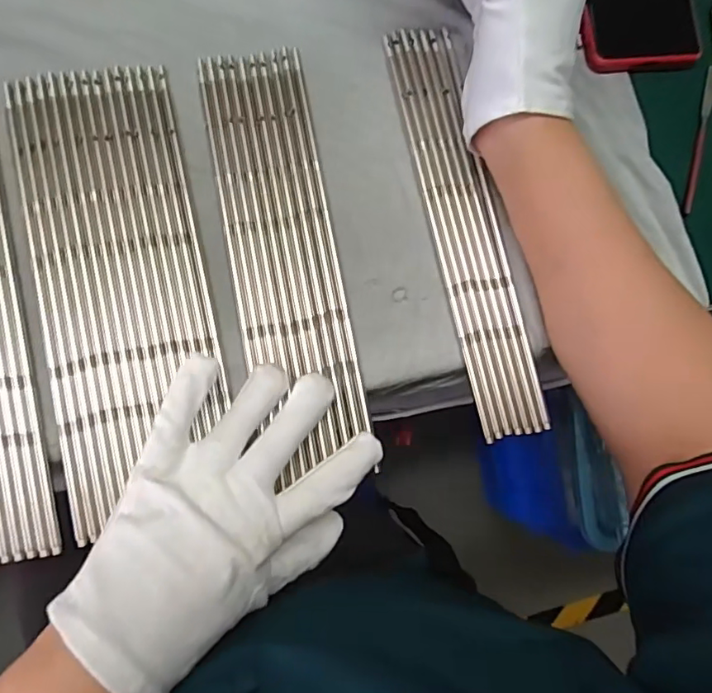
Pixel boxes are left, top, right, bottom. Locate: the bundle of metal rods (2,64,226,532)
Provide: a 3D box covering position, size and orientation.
[{"bbox_3d":[-0.130,-0.033,0.293,0.097,0.004,0.245,-5,84,-6],"label":"bundle of metal rods"}]

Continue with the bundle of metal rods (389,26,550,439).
[{"bbox_3d":[0.067,-0.072,0.319,0.040,0.004,0.251,-13,85,-7],"label":"bundle of metal rods"}]

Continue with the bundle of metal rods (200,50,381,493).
[{"bbox_3d":[-0.041,-0.054,0.305,0.060,0.004,0.240,-12,85,-7],"label":"bundle of metal rods"}]

